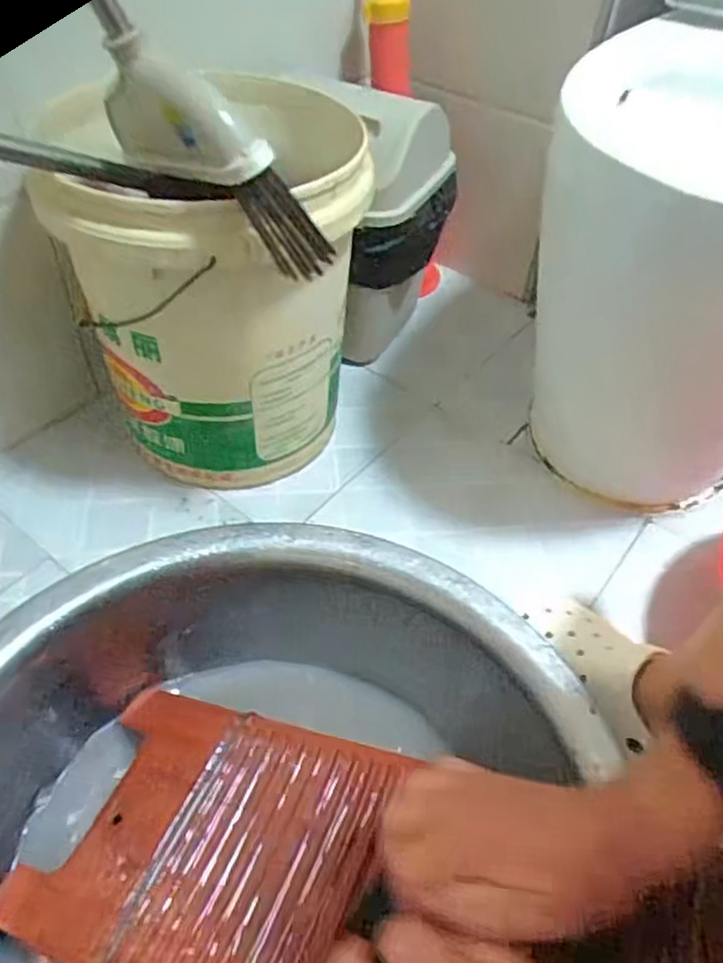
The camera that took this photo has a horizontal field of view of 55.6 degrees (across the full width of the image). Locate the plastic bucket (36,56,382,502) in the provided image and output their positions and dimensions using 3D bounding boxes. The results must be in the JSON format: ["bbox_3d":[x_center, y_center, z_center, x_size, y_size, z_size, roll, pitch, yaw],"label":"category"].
[{"bbox_3d":[-0.134,-0.199,0.774,0.284,0.386,0.312,-9,45,-3],"label":"plastic bucket"}]

